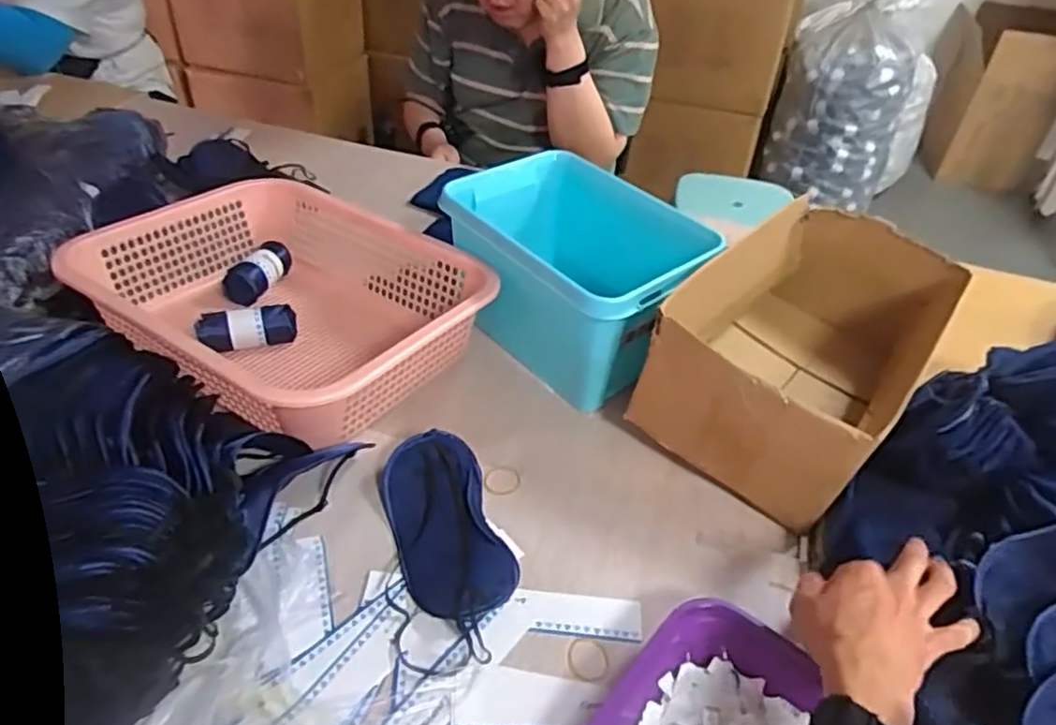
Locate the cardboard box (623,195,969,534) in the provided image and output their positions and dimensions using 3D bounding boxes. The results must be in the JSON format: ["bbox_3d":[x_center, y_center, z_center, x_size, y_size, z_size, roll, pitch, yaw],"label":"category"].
[{"bbox_3d":[0.290,-0.018,0.730,0.203,0.145,0.353,33,48,28],"label":"cardboard box"}]

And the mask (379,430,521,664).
[{"bbox_3d":[-0.064,0.143,0.588,0.086,0.030,0.198,-12,44,-18],"label":"mask"}]

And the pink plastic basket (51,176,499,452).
[{"bbox_3d":[-0.249,-0.061,0.761,0.383,0.121,0.308,28,47,24],"label":"pink plastic basket"}]

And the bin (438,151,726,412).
[{"bbox_3d":[0.057,-0.101,0.792,0.208,0.146,0.275,-26,49,-31],"label":"bin"}]

